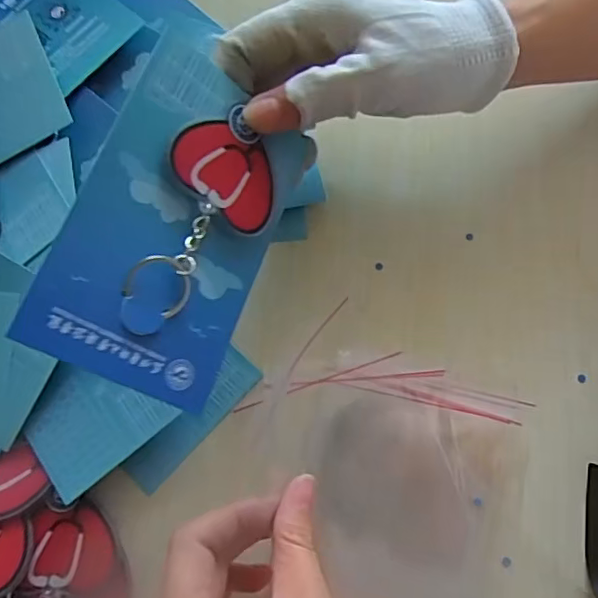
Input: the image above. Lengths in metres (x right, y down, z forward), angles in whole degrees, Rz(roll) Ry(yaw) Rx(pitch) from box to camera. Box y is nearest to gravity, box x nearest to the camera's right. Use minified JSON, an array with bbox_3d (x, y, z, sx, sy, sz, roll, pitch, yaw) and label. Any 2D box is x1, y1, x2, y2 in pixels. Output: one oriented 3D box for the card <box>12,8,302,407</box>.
[{"bbox_3d":[-0.045,-0.034,0.229,0.077,0.007,0.137,32,68,-33],"label":"card"}]

